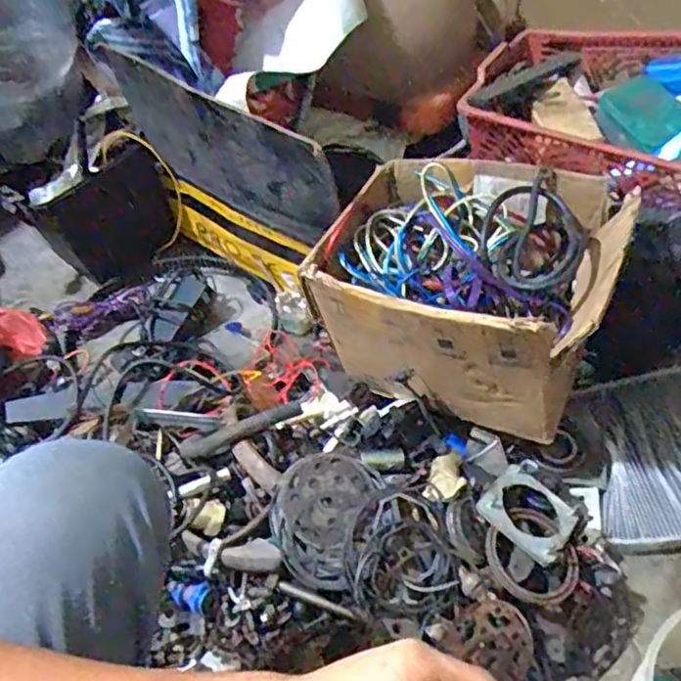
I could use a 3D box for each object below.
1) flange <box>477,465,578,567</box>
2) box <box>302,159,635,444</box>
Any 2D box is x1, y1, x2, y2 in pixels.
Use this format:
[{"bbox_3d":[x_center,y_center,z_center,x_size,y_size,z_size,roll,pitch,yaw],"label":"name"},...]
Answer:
[{"bbox_3d":[0.197,0.177,0.673,0.087,0.019,0.086,39,43,21],"label":"flange"},{"bbox_3d":[0.143,-0.059,0.759,0.300,0.201,0.238,16,54,18],"label":"box"}]

